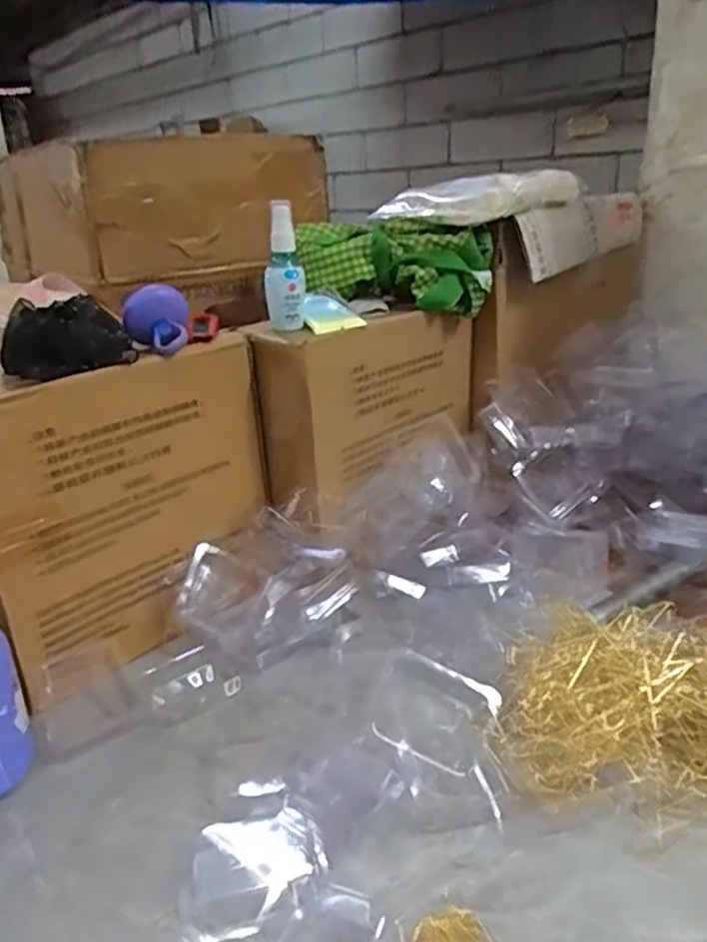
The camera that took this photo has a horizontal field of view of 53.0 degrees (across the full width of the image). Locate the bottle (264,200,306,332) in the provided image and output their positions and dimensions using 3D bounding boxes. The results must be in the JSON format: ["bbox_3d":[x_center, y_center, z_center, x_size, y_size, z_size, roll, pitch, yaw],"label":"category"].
[{"bbox_3d":[-0.069,-0.203,0.697,0.039,0.112,0.030,-5,22,-4],"label":"bottle"}]

